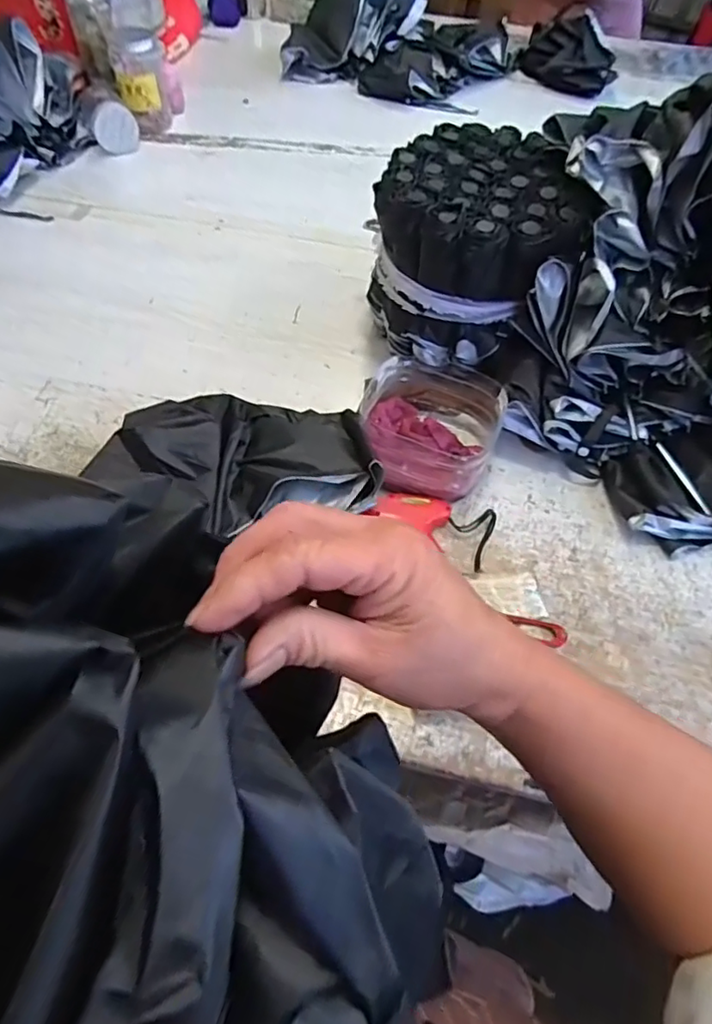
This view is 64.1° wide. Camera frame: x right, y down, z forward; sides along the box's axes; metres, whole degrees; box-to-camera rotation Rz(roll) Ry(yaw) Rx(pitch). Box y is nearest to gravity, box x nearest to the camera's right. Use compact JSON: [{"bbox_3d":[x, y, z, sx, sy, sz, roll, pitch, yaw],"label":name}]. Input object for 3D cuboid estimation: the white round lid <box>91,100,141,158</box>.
[{"bbox_3d":[-0.466,-0.745,1.110,0.083,0.087,0.018,7,17,-34],"label":"white round lid"}]

